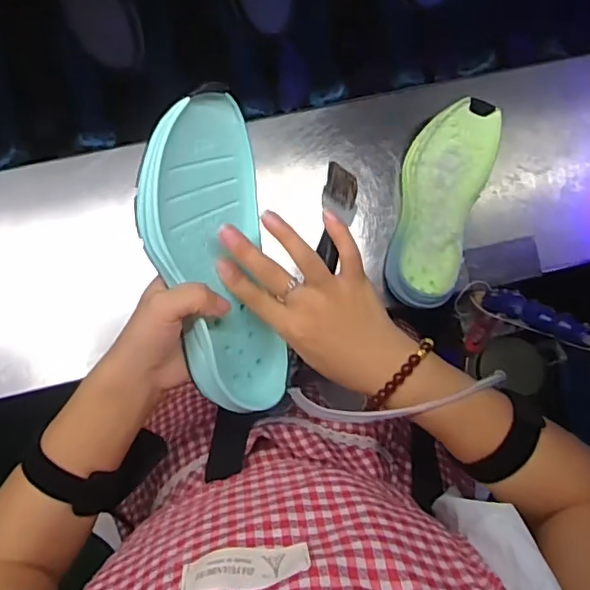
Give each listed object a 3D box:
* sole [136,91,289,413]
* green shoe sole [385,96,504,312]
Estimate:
[{"bbox_3d":[-0.056,-0.021,0.399,0.091,0.038,0.223,-25,115,-39],"label":"sole"},{"bbox_3d":[0.160,-0.115,0.610,0.087,0.045,0.222,19,86,-4],"label":"green shoe sole"}]

